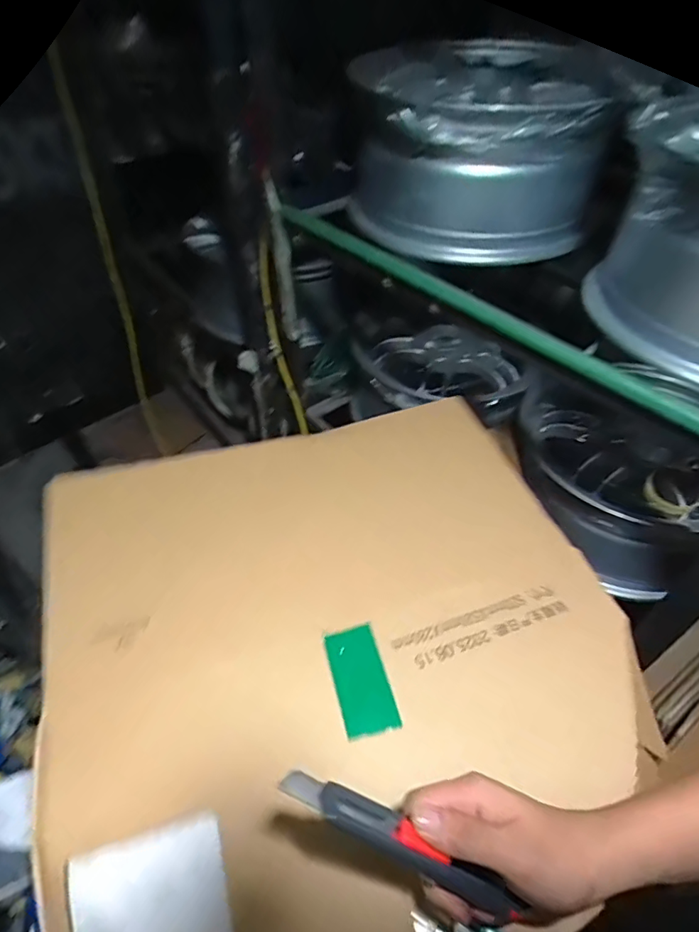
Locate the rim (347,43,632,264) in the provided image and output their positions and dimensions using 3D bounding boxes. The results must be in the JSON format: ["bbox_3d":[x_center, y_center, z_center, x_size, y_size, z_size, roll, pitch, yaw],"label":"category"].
[{"bbox_3d":[0.197,-0.544,0.886,0.372,0.220,0.434,4,47,4],"label":"rim"}]

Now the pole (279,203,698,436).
[{"bbox_3d":[0.159,-0.231,0.714,0.028,0.029,0.860,-31,54,-26],"label":"pole"}]

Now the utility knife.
[{"bbox_3d":[0.032,0.228,0.311,0.161,0.020,0.022,34,50,-5],"label":"utility knife"}]

